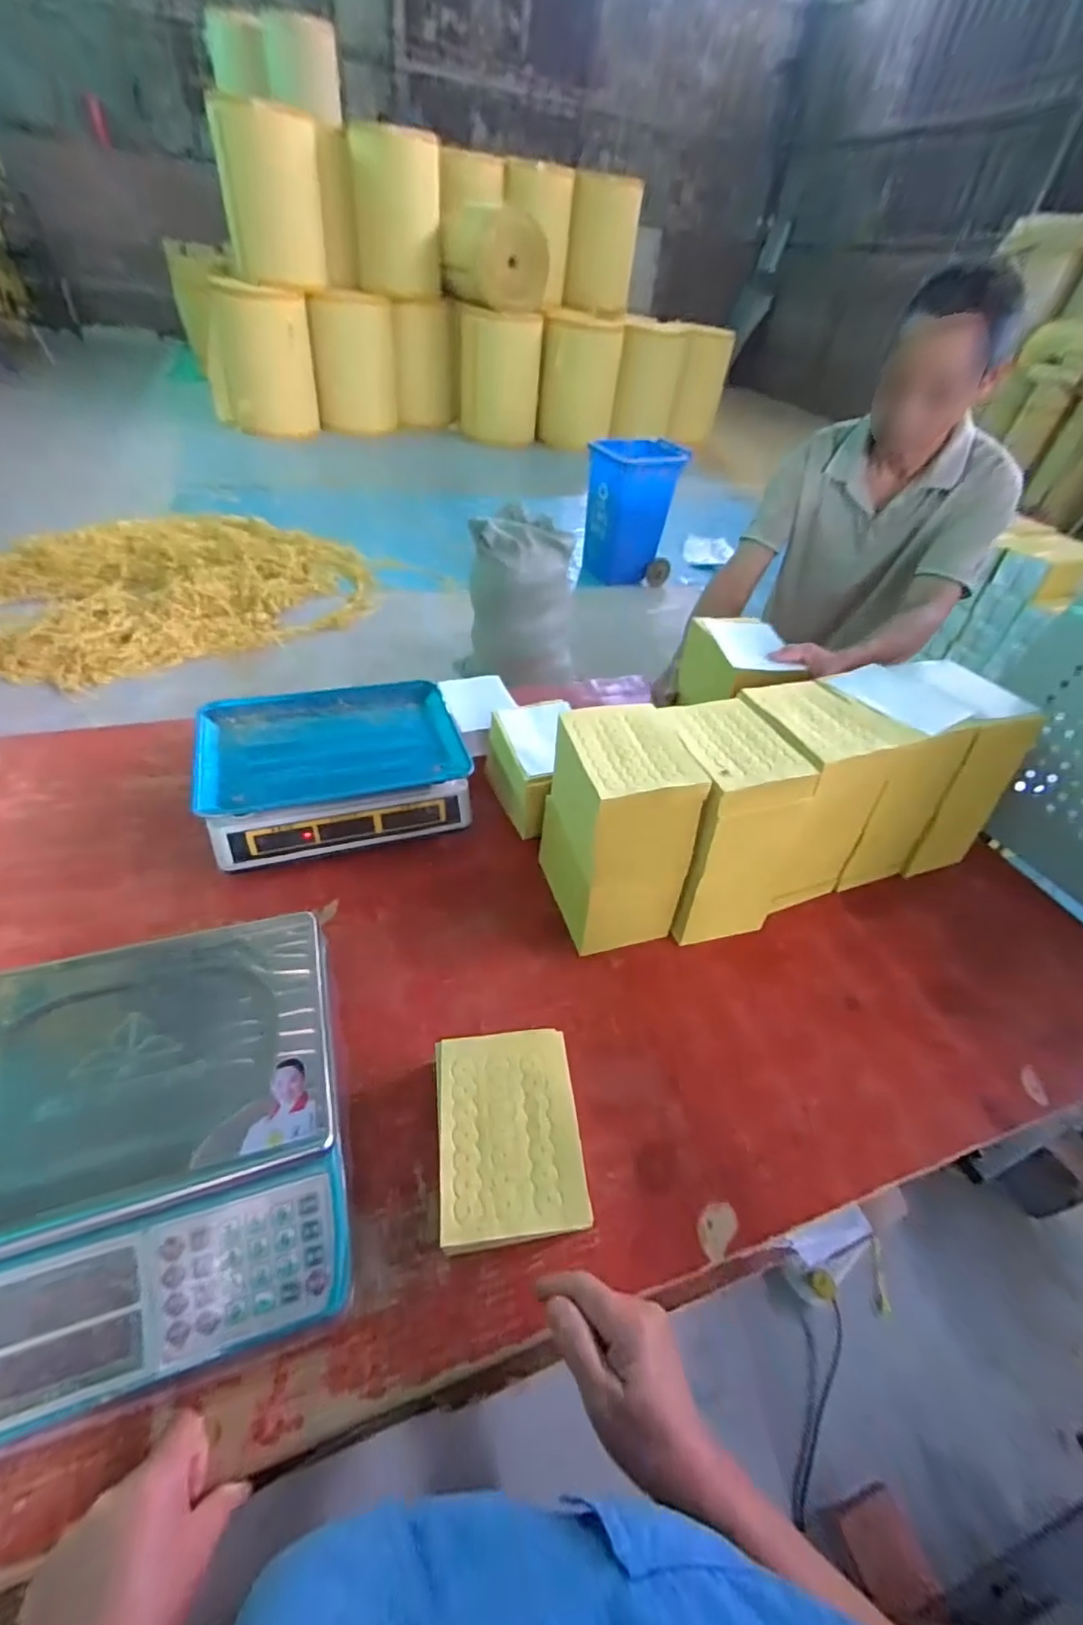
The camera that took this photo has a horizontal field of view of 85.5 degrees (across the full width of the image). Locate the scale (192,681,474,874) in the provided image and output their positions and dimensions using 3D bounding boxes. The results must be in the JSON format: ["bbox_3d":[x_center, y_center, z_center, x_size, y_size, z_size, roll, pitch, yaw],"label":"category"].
[{"bbox_3d":[-0.279,-0.061,0.804,0.324,0.101,0.251,-11,46,-19],"label":"scale"}]

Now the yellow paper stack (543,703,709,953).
[{"bbox_3d":[0.087,0.018,0.698,0.129,0.232,0.178,-5,45,-13],"label":"yellow paper stack"}]

